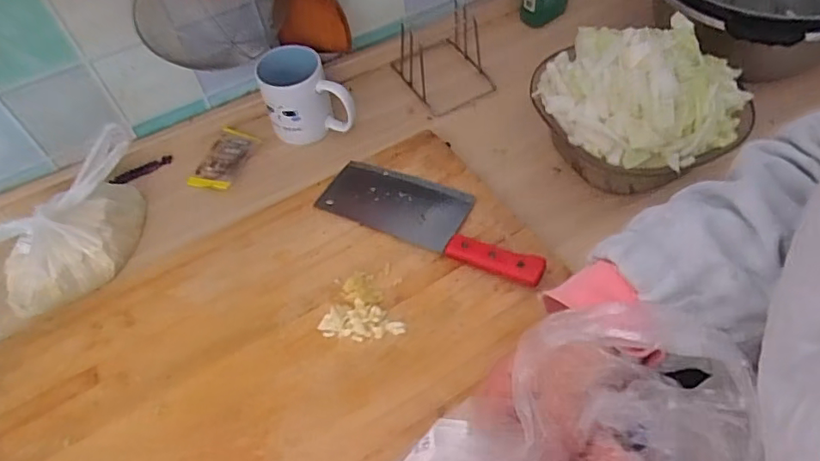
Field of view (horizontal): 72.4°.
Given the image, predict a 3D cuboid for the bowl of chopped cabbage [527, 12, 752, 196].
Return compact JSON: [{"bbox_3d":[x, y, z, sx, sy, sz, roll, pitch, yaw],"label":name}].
[{"bbox_3d":[0.251,-0.140,0.619,0.207,0.129,0.193,-3,54,4],"label":"bowl of chopped cabbage"}]

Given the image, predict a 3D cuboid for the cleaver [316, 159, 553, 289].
[{"bbox_3d":[0.024,-0.017,0.603,0.257,0.023,0.081,21,59,20],"label":"cleaver"}]

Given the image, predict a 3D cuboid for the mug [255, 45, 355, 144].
[{"bbox_3d":[-0.125,-0.172,0.692,0.104,0.092,0.077,-8,54,0],"label":"mug"}]

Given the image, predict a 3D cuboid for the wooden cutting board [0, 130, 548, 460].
[{"bbox_3d":[-0.129,0.110,0.540,0.545,0.029,0.352,-36,58,-19],"label":"wooden cutting board"}]

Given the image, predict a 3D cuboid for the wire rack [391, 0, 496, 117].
[{"bbox_3d":[0.043,-0.236,0.743,0.113,0.073,0.136,-27,56,-14],"label":"wire rack"}]

